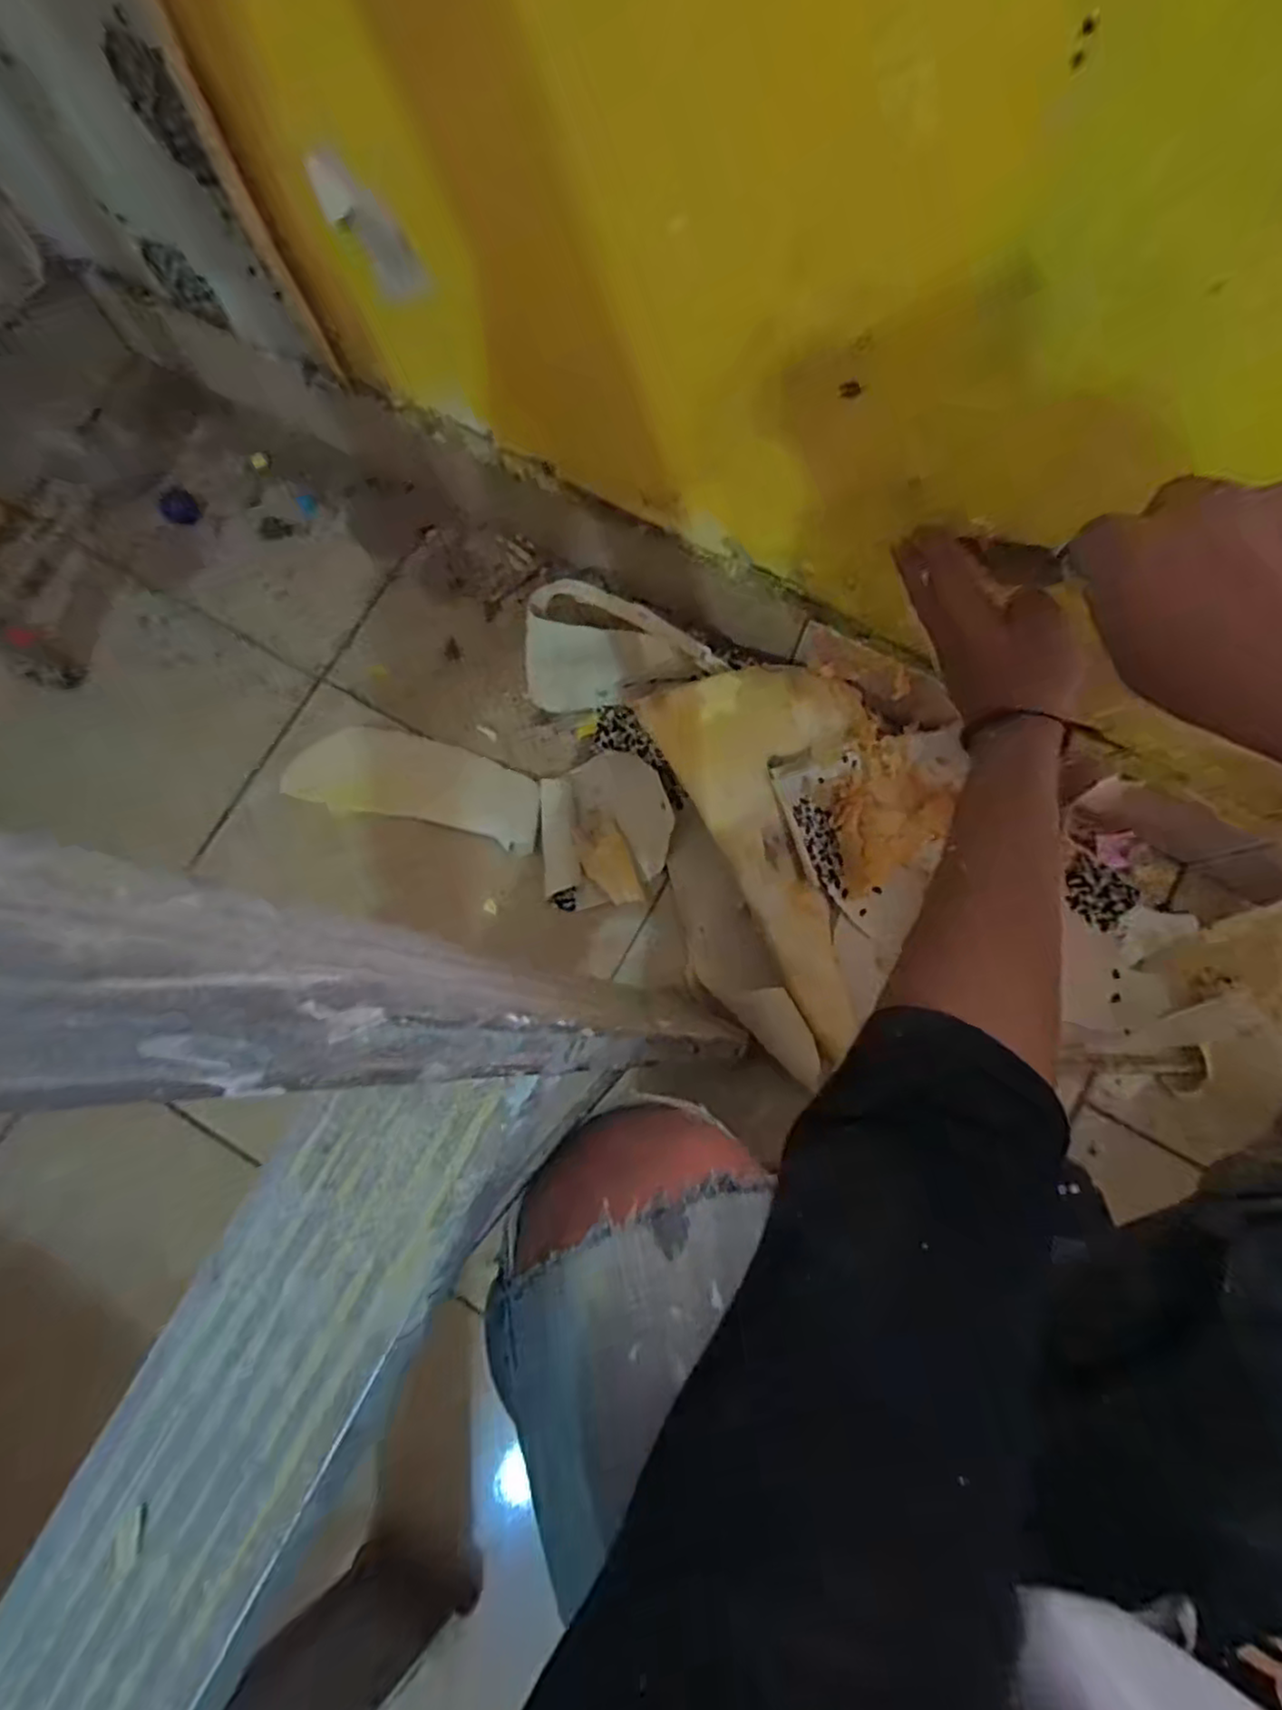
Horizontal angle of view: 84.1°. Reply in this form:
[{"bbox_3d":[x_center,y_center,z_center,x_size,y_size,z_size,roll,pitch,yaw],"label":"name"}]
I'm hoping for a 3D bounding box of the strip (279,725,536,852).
[{"bbox_3d":[-0.215,-0.073,0.677,0.248,0.021,0.084,14,79,4],"label":"strip"}]

